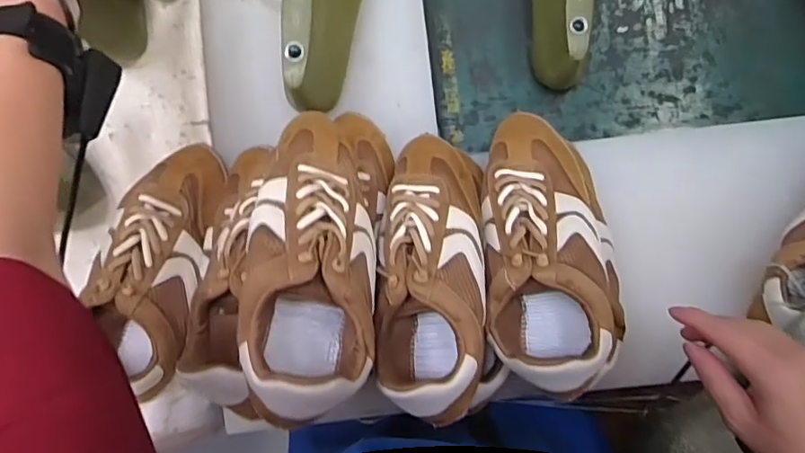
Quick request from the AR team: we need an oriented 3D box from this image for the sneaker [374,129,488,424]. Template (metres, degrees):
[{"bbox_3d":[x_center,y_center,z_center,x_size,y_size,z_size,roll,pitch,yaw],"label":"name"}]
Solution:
[{"bbox_3d":[0.026,0.035,0.436,0.086,0.079,0.242,2,76,2],"label":"sneaker"}]

